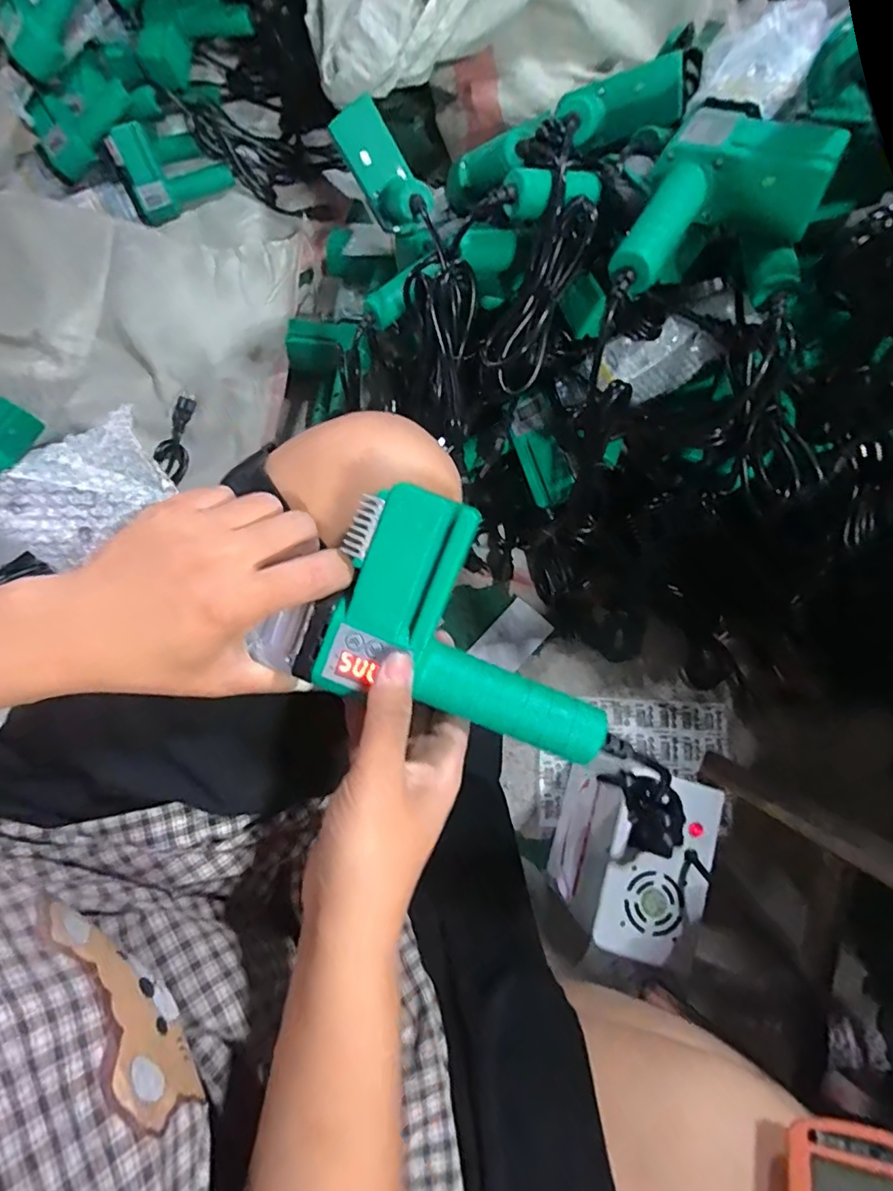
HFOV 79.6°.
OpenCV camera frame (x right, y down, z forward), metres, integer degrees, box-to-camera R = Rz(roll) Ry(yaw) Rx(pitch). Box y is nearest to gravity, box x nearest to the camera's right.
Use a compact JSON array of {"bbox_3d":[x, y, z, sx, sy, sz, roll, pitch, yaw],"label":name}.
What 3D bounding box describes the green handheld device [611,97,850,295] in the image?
[{"bbox_3d":[0.193,-0.269,0.370,0.107,0.050,0.161,26,79,4],"label":"green handheld device"}]

